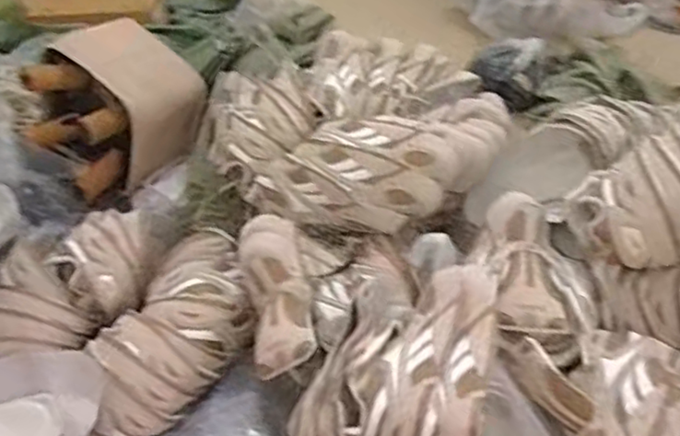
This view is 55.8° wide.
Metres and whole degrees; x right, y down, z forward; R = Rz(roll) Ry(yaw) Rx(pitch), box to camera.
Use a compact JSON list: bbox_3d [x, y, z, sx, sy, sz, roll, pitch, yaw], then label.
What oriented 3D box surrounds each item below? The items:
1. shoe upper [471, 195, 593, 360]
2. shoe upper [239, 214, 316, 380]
[{"bbox_3d":[0.263,0.072,0.894,0.131,0.074,0.237,-9,40,-3],"label":"shoe upper"},{"bbox_3d":[-0.087,0.097,0.874,0.083,0.067,0.242,-11,40,-6],"label":"shoe upper"}]

